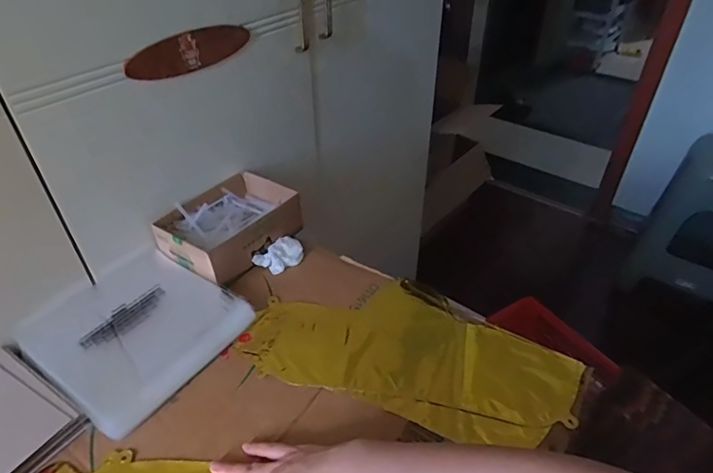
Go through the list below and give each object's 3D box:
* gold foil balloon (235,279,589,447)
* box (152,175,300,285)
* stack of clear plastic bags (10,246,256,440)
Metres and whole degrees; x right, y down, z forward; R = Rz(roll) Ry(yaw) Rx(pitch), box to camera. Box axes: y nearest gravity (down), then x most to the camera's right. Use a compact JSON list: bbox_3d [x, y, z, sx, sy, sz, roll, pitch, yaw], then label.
[{"bbox_3d":[0.067,0.132,0.573,0.384,0.034,0.198,13,40,17],"label":"gold foil balloon"},{"bbox_3d":[-0.186,-0.019,0.702,0.142,0.054,0.189,20,43,25],"label":"box"},{"bbox_3d":[-0.282,0.110,0.593,0.235,0.018,0.203,23,44,27],"label":"stack of clear plastic bags"}]

